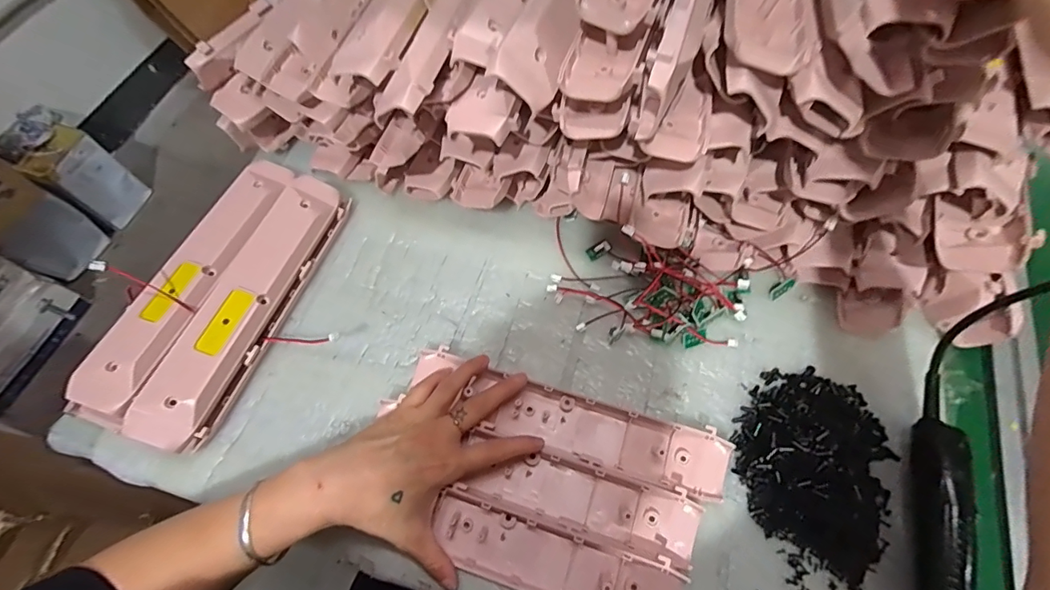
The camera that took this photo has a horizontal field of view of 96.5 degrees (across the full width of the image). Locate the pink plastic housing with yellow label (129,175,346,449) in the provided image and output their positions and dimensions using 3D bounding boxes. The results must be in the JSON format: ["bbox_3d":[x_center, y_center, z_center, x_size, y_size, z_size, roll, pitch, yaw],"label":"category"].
[{"bbox_3d":[-0.259,0.004,0.444,0.055,0.054,0.273,16,65,8],"label":"pink plastic housing with yellow label"}]

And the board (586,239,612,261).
[{"bbox_3d":[0.078,-0.049,0.488,0.028,0.008,0.013,-29,65,-13],"label":"board"}]

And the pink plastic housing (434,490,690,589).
[{"bbox_3d":[0.022,0.206,0.356,0.193,0.029,0.049,16,64,10],"label":"pink plastic housing"}]

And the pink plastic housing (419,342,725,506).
[{"bbox_3d":[0.034,0.109,0.403,0.273,0.026,0.053,17,64,8],"label":"pink plastic housing"}]

